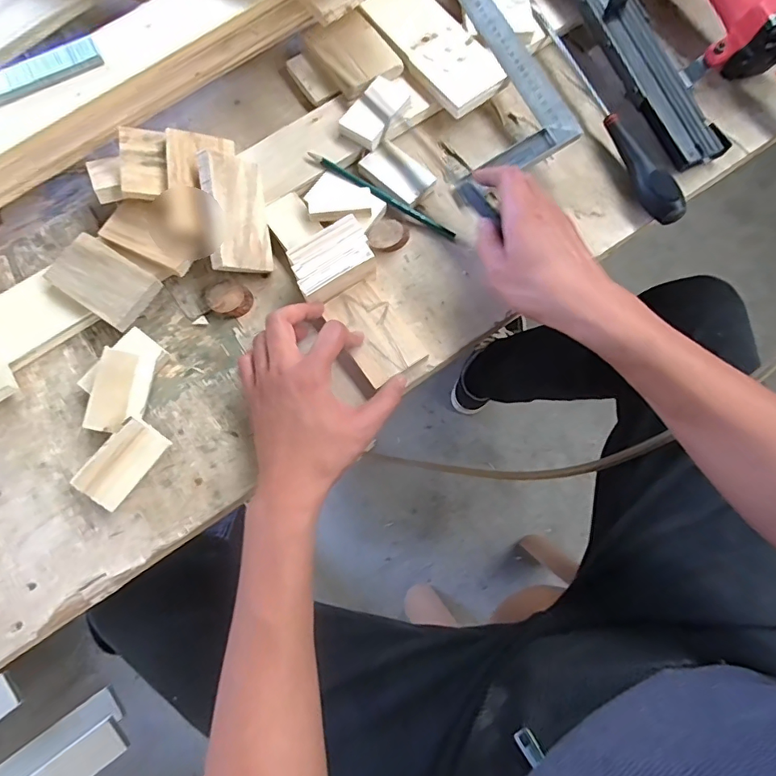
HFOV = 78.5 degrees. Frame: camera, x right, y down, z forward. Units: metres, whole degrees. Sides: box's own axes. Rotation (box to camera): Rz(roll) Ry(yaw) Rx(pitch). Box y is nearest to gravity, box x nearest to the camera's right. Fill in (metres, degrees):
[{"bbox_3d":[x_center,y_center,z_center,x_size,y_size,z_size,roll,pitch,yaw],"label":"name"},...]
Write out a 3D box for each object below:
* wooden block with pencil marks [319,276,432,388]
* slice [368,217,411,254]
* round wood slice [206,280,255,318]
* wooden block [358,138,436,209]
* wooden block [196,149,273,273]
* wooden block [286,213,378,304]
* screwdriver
[{"bbox_3d":[-0.012,-0.053,0.438,0.062,0.012,0.095,-33,78,-8],"label":"wooden block with pencil marks"},{"bbox_3d":[0.000,-0.149,0.467,0.035,0.011,0.039,31,78,8],"label":"slice"},{"bbox_3d":[-0.152,-0.087,0.457,0.038,0.017,0.036,0,76,0],"label":"round wood slice"},{"bbox_3d":[0.010,-0.216,0.481,0.071,0.012,0.045,42,79,10],"label":"wooden block"},{"bbox_3d":[-0.139,-0.159,0.441,0.014,0.061,0.101,-4,95,35],"label":"wooden block"},{"bbox_3d":[-0.052,-0.117,0.432,0.073,0.029,0.052,-30,77,-7],"label":"wooden block"},{"bbox_3d":[0.222,-0.291,0.487,0.029,0.031,0.284,-18,76,-5],"label":"screwdriver"}]

